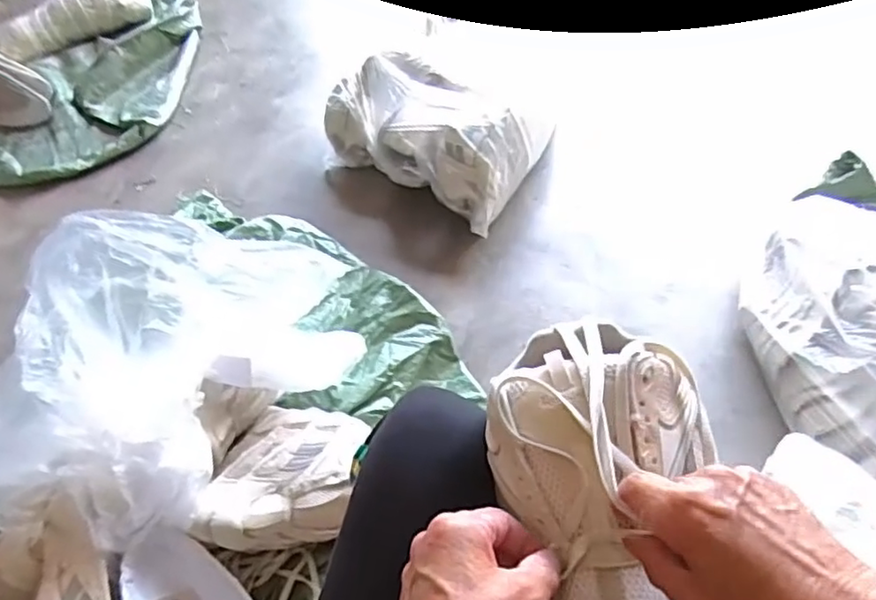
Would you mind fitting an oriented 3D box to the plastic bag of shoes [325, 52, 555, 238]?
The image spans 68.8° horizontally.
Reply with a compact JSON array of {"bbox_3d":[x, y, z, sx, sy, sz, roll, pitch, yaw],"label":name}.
[{"bbox_3d":[-0.030,-0.310,1.211,0.443,0.152,0.191,32,61,28],"label":"plastic bag of shoes"}]

